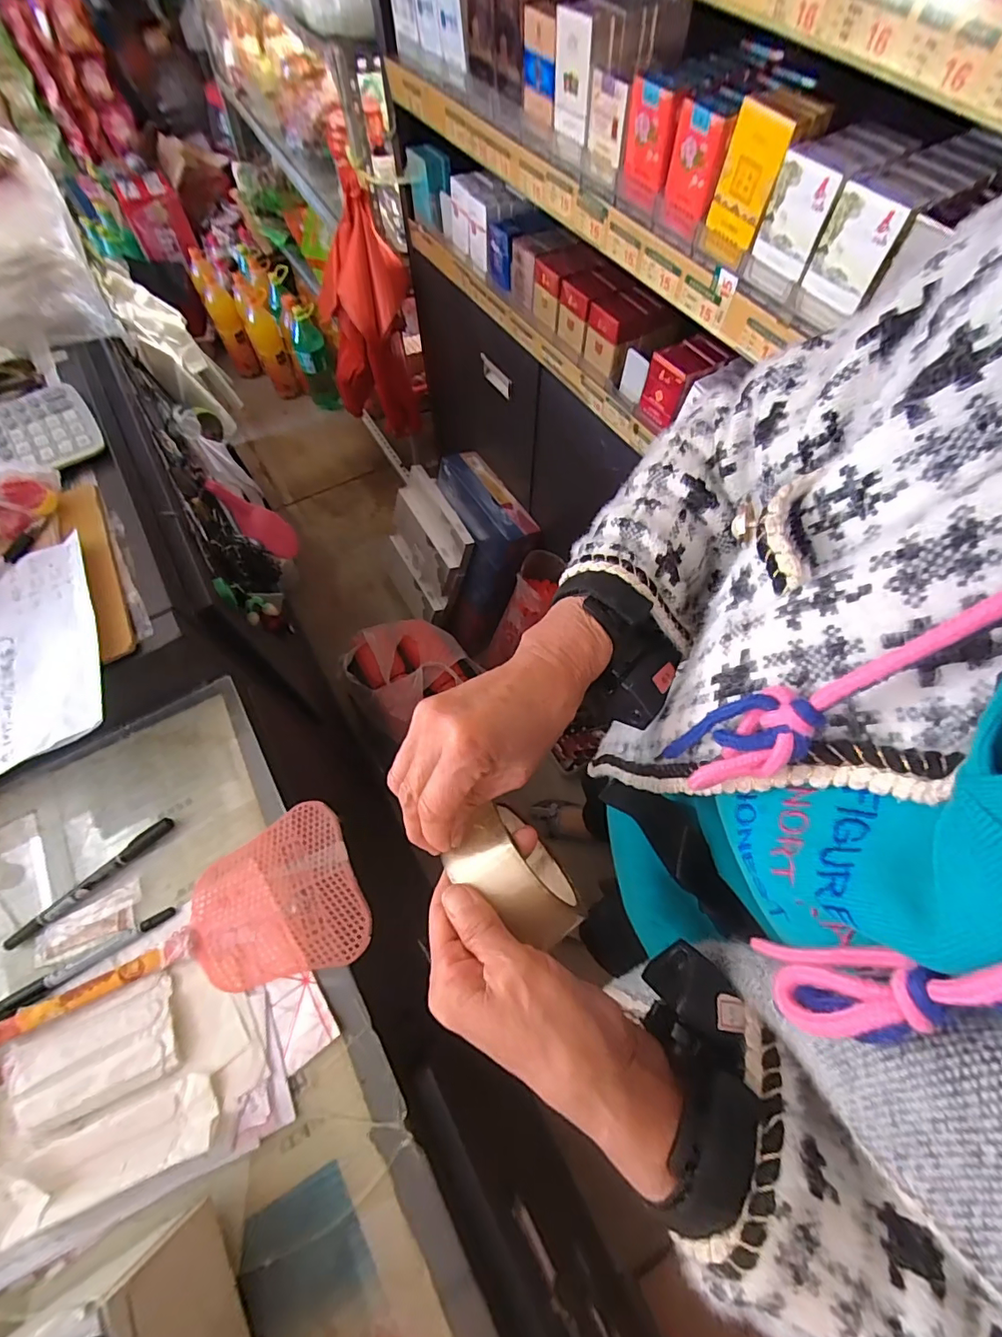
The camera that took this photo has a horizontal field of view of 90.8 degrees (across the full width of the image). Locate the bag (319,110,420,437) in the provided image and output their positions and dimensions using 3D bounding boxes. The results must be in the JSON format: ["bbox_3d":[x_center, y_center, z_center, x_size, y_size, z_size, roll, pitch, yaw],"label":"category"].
[{"bbox_3d":[-0.270,-0.717,1.027,0.167,0.426,0.193,-9,62,-4],"label":"bag"}]

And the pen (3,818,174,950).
[{"bbox_3d":[-0.337,0.177,0.409,0.138,0.011,0.017,-40,69,-18],"label":"pen"}]

